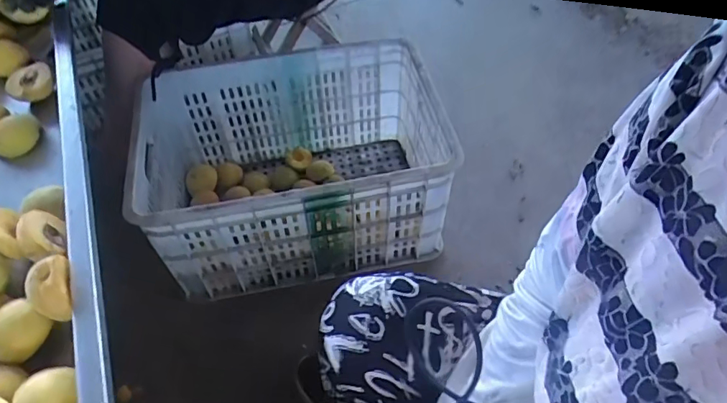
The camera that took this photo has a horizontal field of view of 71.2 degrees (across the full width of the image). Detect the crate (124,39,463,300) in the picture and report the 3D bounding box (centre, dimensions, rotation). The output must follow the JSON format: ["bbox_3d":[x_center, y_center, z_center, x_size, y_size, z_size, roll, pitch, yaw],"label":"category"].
[{"bbox_3d":[-0.139,-0.067,1.002,0.545,0.290,0.378,-9,52,-5],"label":"crate"}]

